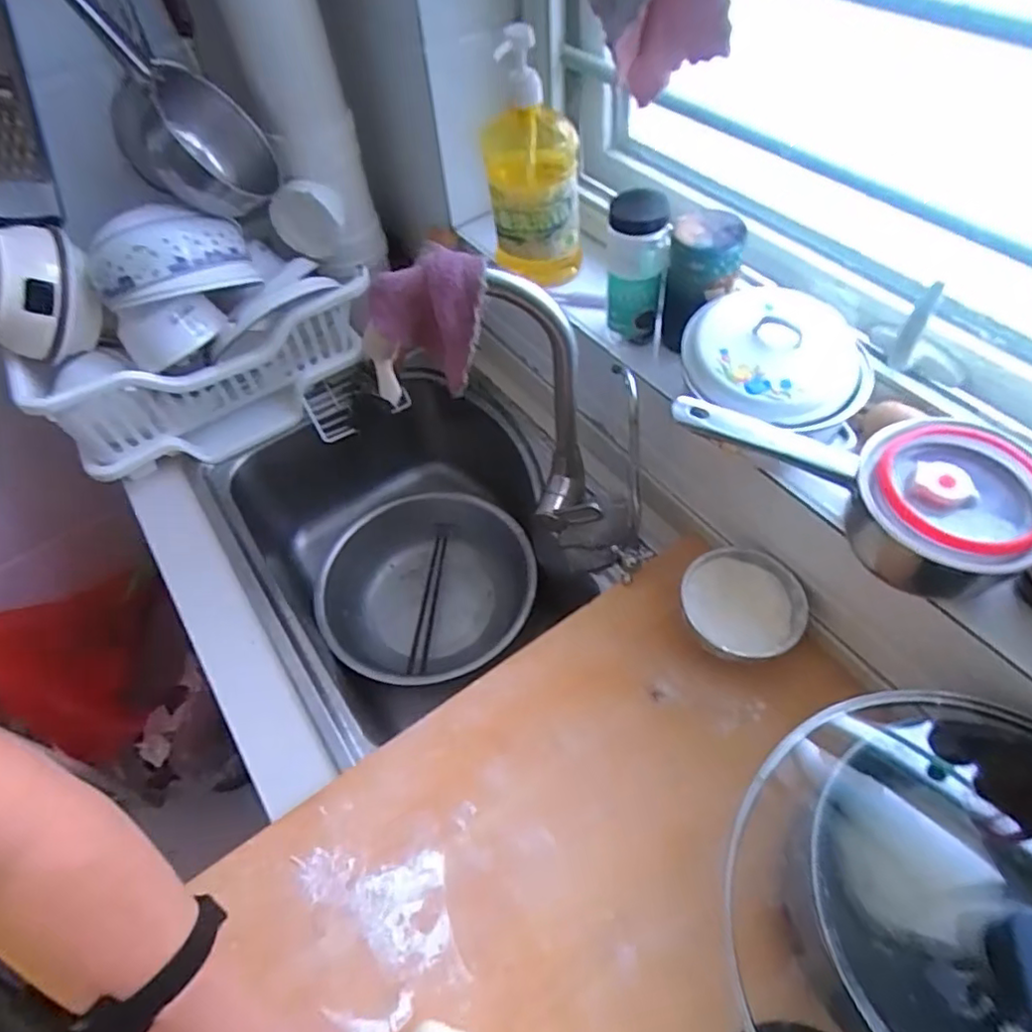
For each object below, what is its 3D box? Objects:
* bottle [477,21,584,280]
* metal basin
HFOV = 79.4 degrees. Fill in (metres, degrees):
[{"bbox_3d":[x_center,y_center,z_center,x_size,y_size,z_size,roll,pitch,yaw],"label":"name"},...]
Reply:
[{"bbox_3d":[0.018,-0.375,0.680,0.103,0.248,0.076,-3,55,2],"label":"bottle"},{"bbox_3d":[-0.126,0.110,0.912,0.304,0.094,0.292,-2,55,3],"label":"metal basin"}]

